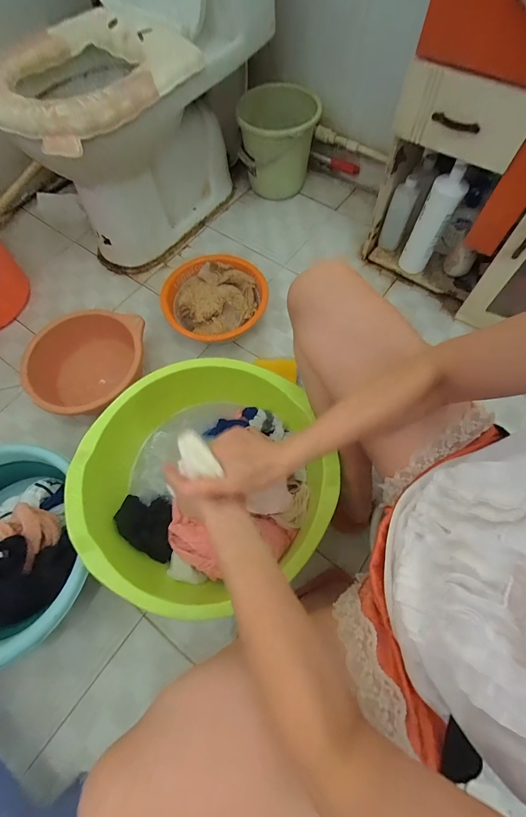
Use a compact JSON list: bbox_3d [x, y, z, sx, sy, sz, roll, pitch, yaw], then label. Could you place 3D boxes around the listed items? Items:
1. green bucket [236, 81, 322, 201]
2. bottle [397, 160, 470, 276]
[{"bbox_3d":[0.043,-0.792,0.990,0.227,0.232,0.210,3,69,2],"label":"green bucket"},{"bbox_3d":[0.423,-0.462,0.810,0.074,0.252,0.058,26,71,11],"label":"bottle"}]

